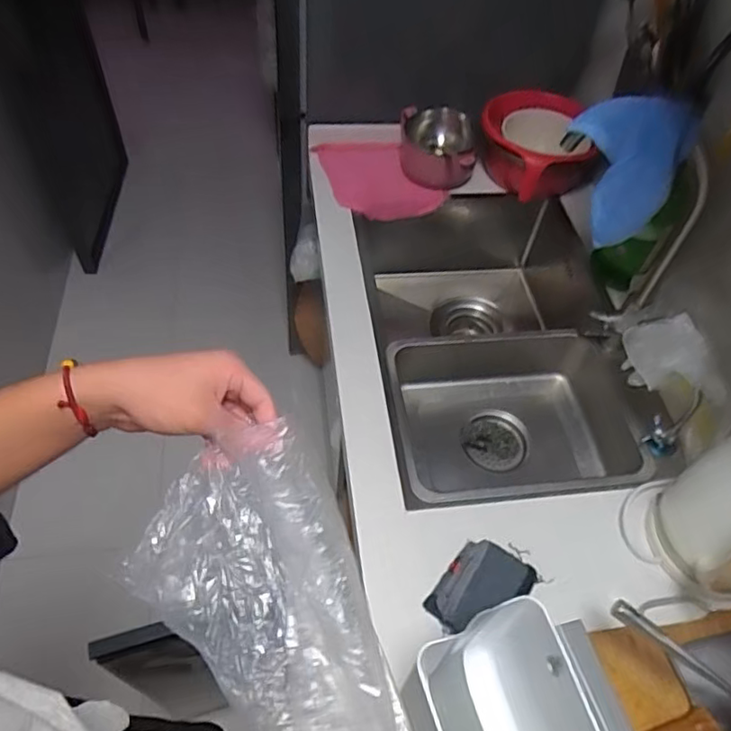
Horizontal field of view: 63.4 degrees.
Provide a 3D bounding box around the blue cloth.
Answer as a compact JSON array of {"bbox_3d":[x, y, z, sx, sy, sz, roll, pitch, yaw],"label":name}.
[{"bbox_3d":[0.340,-0.270,0.808,0.153,0.194,0.056,28,56,15],"label":"blue cloth"}]

